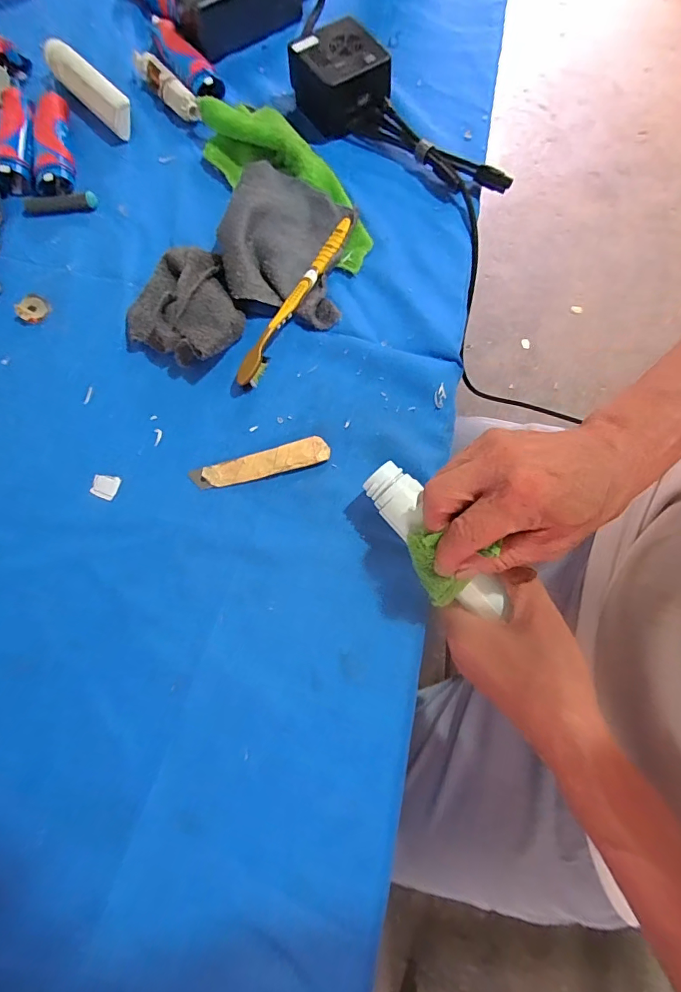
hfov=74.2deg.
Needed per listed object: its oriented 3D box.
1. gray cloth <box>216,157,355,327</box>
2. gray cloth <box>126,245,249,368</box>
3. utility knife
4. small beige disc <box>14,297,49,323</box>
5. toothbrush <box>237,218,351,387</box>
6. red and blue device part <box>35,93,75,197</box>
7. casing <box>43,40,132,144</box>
[{"bbox_3d":[-0.048,-0.225,0.399,0.108,0.034,0.145,9,74,5],"label":"gray cloth"},{"bbox_3d":[-0.130,-0.165,0.386,0.097,0.032,0.103,15,75,6],"label":"gray cloth"},{"bbox_3d":[-0.062,-0.025,0.353,0.108,0.006,0.023,-16,74,-3],"label":"utility knife"},{"bbox_3d":[-0.277,-0.168,0.404,0.021,0.008,0.025,42,79,13],"label":"small beige disc"},{"bbox_3d":[-0.037,-0.171,0.391,0.013,0.018,0.184,26,76,9],"label":"toothbrush"},{"bbox_3d":[-0.286,-0.358,0.450,0.037,0.024,0.133,-11,74,-1],"label":"red and blue device part"},{"bbox_3d":[-0.262,-0.422,0.467,0.027,0.032,0.136,-43,77,-10],"label":"casing"}]

